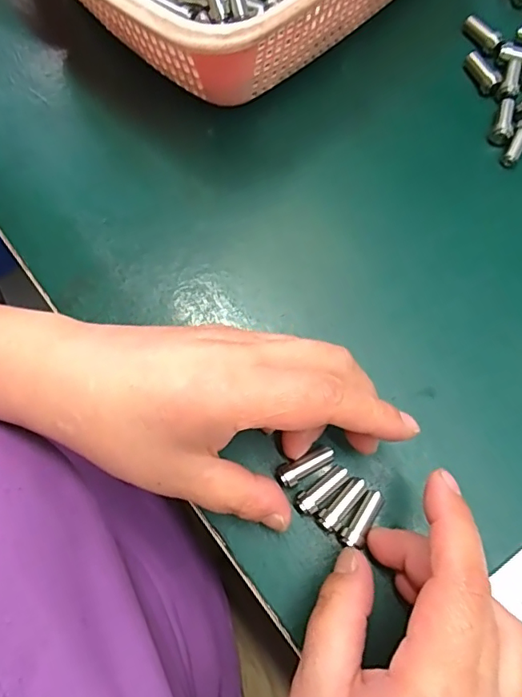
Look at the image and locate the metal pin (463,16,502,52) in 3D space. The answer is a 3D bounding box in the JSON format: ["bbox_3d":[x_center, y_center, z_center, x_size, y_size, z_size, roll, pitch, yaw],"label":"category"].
[{"bbox_3d":[0.131,-0.187,0.311,0.007,0.009,0.025,-39,76,-10],"label":"metal pin"}]

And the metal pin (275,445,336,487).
[{"bbox_3d":[0.021,0.053,0.238,0.028,0.007,0.010,-30,75,-7],"label":"metal pin"}]

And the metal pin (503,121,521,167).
[{"bbox_3d":[0.143,-0.114,0.289,0.009,0.008,0.026,30,76,10],"label":"metal pin"}]

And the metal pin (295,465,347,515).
[{"bbox_3d":[0.028,0.063,0.235,0.027,0.006,0.010,-38,76,-9],"label":"metal pin"}]

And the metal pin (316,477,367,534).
[{"bbox_3d":[0.036,0.070,0.235,0.010,0.010,0.027,38,78,12],"label":"metal pin"}]

